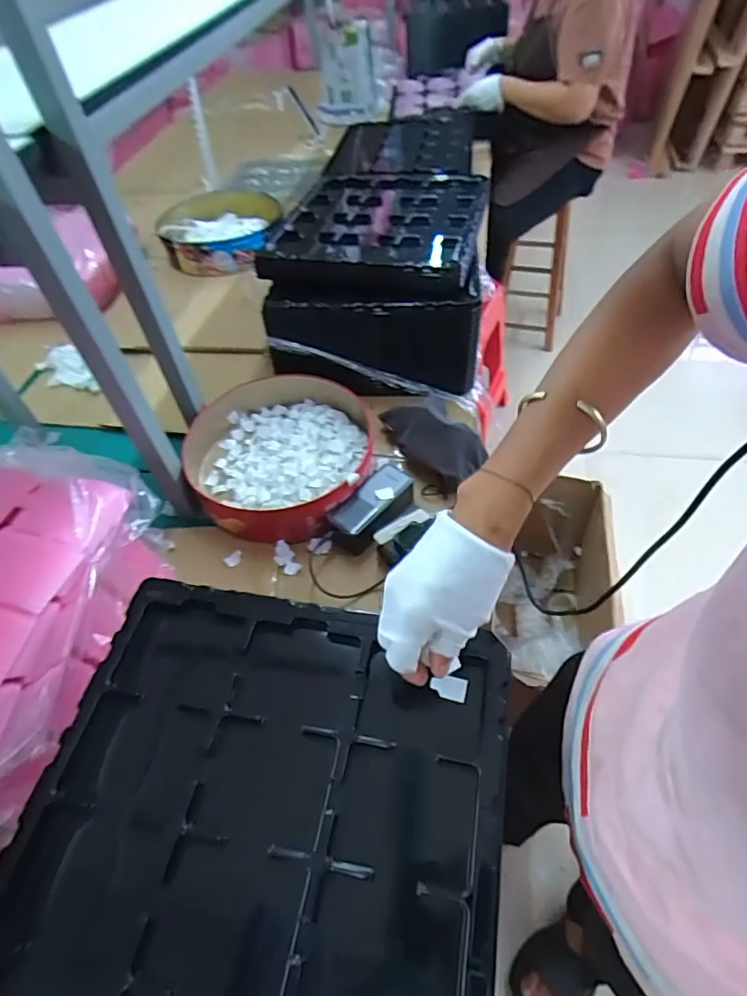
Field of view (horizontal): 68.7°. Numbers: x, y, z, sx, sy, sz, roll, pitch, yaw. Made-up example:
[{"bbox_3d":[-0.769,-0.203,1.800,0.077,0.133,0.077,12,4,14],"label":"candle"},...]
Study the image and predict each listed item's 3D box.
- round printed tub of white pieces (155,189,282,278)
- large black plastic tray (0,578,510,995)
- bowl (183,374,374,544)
[{"bbox_3d":[-0.380,-0.645,1.309,0.282,0.087,0.247,-4,50,3],"label":"round printed tub of white pieces"},{"bbox_3d":[-0.086,0.241,0.376,0.330,0.016,0.359,7,52,12],"label":"large black plastic tray"},{"bbox_3d":[-0.147,-0.068,0.828,0.268,0.067,0.271,-3,50,4],"label":"bowl"}]

